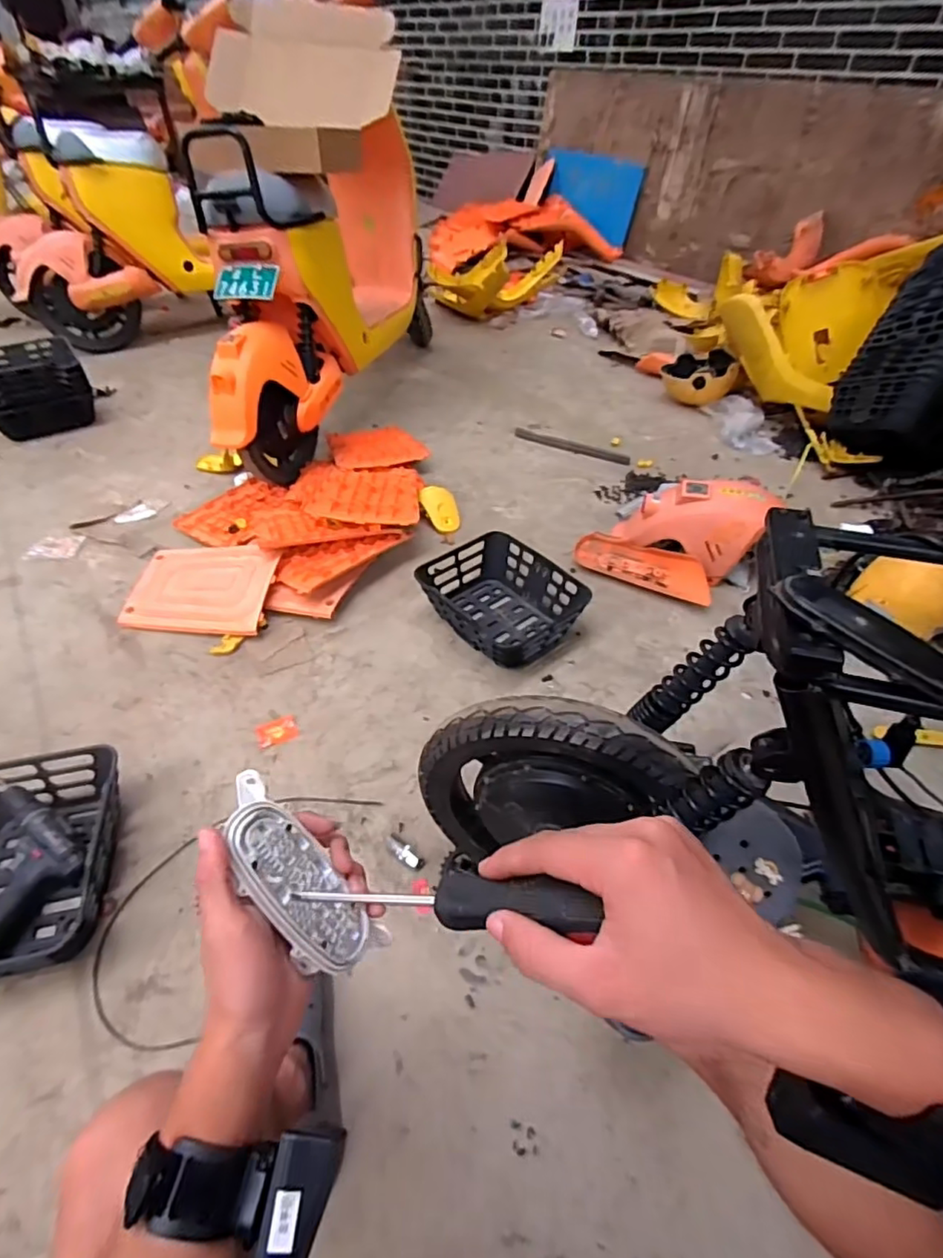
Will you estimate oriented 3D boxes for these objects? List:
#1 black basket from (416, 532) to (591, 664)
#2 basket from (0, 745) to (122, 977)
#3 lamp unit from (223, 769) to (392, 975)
[{"bbox_3d":[0.056,-0.072,1.287,0.268,0.107,0.340,-32,54,-28],"label":"black basket"},{"bbox_3d":[-0.658,0.340,0.860,0.265,0.124,0.319,-10,46,-10],"label":"basket"},{"bbox_3d":[-0.117,0.168,0.383,0.148,0.028,0.050,54,43,-11],"label":"lamp unit"}]

